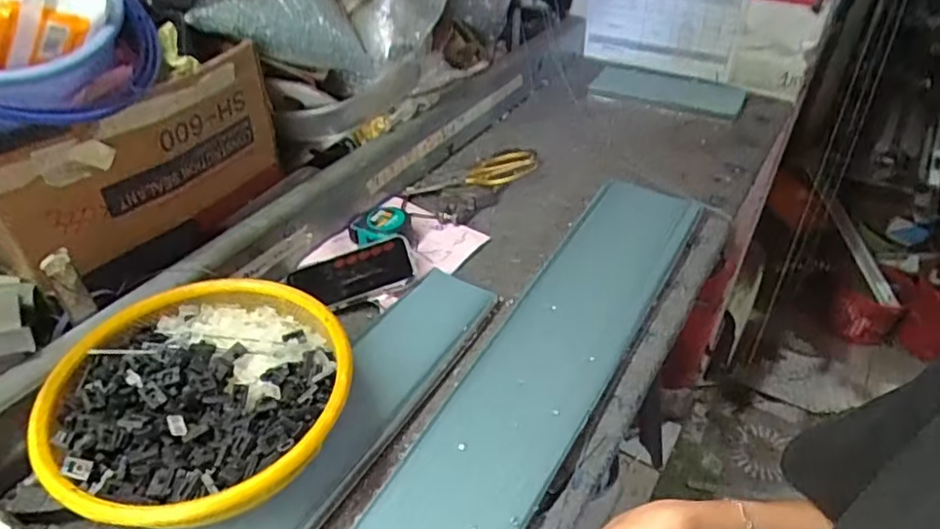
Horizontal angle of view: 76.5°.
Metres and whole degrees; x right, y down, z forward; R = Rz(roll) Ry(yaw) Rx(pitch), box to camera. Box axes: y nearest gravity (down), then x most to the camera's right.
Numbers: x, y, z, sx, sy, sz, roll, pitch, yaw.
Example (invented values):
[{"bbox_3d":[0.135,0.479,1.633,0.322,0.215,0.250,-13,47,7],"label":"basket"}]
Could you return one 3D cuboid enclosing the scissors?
[{"bbox_3d":[0.003,-0.125,0.859,0.192,0.021,0.059,-13,43,6],"label":"scissors"}]

